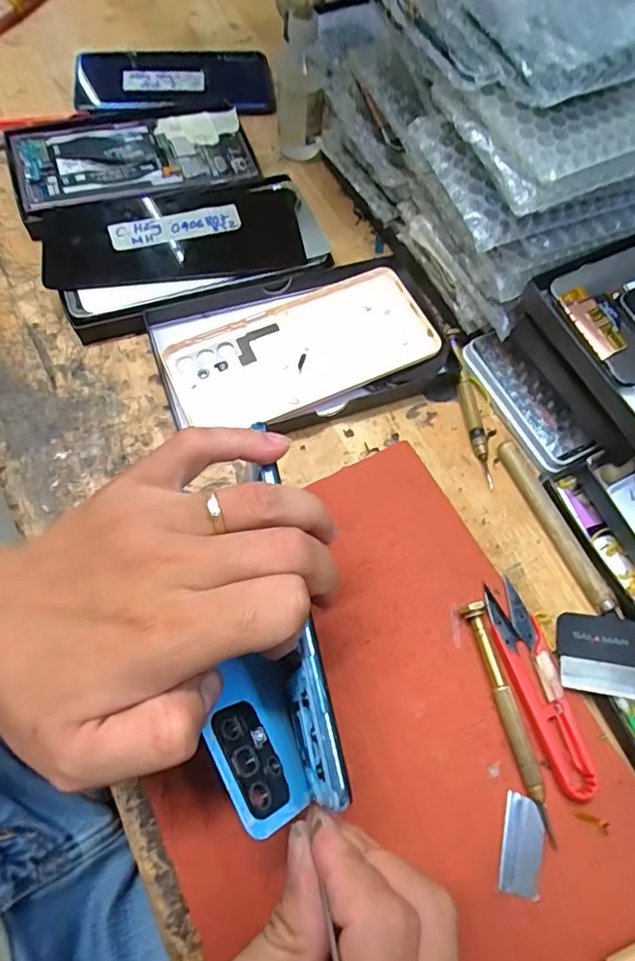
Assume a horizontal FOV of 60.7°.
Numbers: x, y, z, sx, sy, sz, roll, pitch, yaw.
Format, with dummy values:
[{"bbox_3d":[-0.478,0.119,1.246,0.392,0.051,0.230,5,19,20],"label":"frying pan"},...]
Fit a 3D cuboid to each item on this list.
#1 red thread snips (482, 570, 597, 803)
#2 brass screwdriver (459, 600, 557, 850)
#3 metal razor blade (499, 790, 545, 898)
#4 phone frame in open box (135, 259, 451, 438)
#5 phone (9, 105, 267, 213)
[{"bbox_3d":[0.109,0.099,0.265,0.024,0.008,0.099,-15,70,-9],"label":"red thread snips"},{"bbox_3d":[0.092,0.112,0.258,0.010,0.010,0.106,-14,69,-8],"label":"brass screwdriver"},{"bbox_3d":[0.092,0.163,0.242,0.018,0.004,0.037,16,68,3],"label":"metal razor blade"},{"bbox_3d":[-0.010,-0.082,0.339,0.170,0.014,0.101,-18,70,-10],"label":"phone frame in open box"},{"bbox_3d":[-0.133,-0.235,0.395,0.165,0.014,0.080,-15,77,-12],"label":"phone"}]

